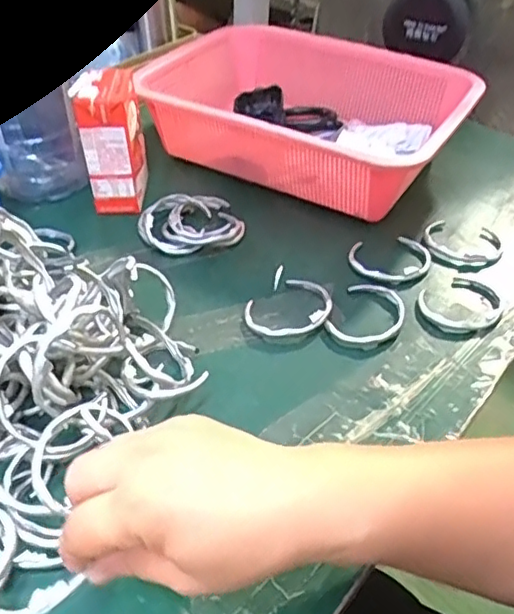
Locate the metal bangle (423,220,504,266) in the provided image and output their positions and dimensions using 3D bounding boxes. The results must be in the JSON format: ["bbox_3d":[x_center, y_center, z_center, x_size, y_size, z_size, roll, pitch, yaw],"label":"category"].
[{"bbox_3d":[0.178,-0.056,0.519,0.065,0.008,0.062,14,44,13],"label":"metal bangle"}]

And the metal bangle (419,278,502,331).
[{"bbox_3d":[0.156,-0.001,0.460,0.063,0.008,0.052,-20,47,-22],"label":"metal bangle"}]

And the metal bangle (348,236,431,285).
[{"bbox_3d":[0.112,-0.042,0.500,0.059,0.007,0.065,28,49,26],"label":"metal bangle"}]

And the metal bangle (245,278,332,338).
[{"bbox_3d":[0.026,0.001,0.454,0.068,0.010,0.054,-25,49,-26],"label":"metal bangle"}]

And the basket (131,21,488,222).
[{"bbox_3d":[0.037,-0.192,0.600,0.315,0.093,0.193,23,47,22],"label":"basket"}]

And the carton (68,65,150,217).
[{"bbox_3d":[-0.125,-0.145,0.533,0.042,0.113,0.067,4,43,2],"label":"carton"}]

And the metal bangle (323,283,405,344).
[{"bbox_3d":[0.084,0.005,0.453,0.049,0.005,0.066,20,46,19],"label":"metal bangle"}]

